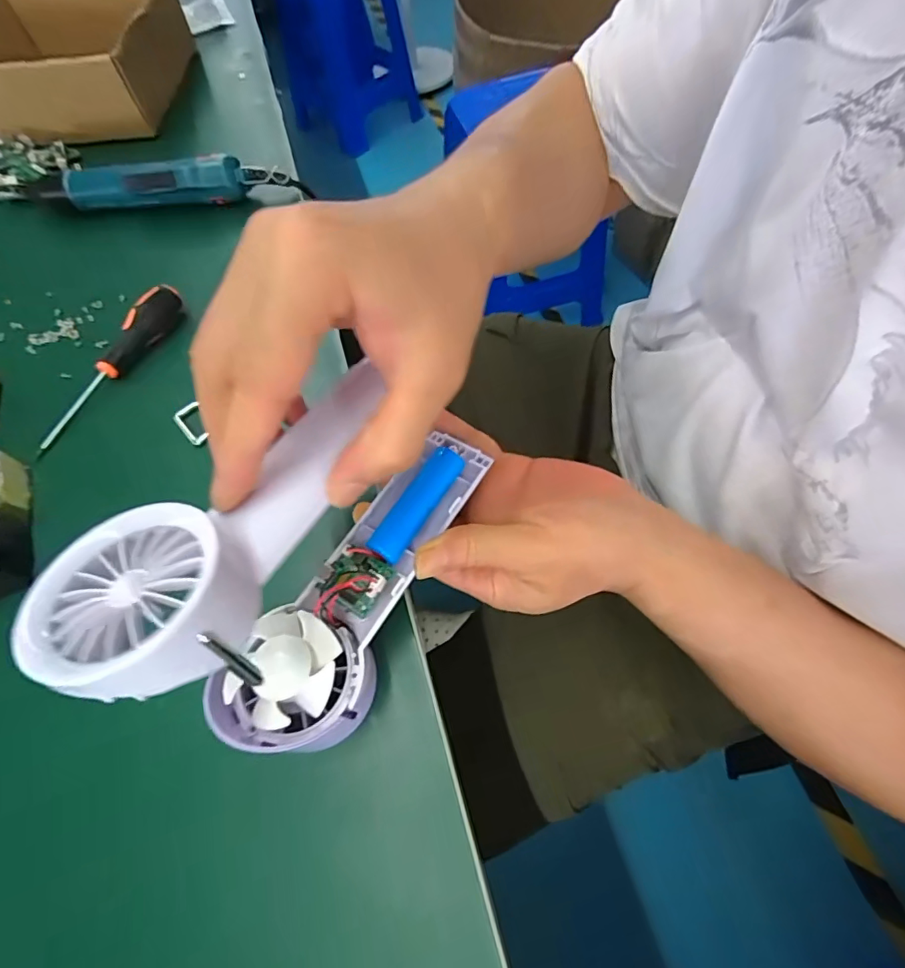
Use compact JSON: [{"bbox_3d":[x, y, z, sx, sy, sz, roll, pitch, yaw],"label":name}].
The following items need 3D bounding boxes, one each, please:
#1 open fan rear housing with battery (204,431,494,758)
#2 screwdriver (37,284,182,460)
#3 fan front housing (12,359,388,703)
[{"bbox_3d":[-0.039,0.045,0.244,0.055,0.030,0.171,26,63,17],"label":"open fan rear housing with battery"},{"bbox_3d":[-0.238,-0.084,0.349,0.018,0.021,0.141,22,65,15],"label":"screwdriver"},{"bbox_3d":[-0.078,0.005,0.191,0.065,0.023,0.157,23,49,16],"label":"fan front housing"}]

